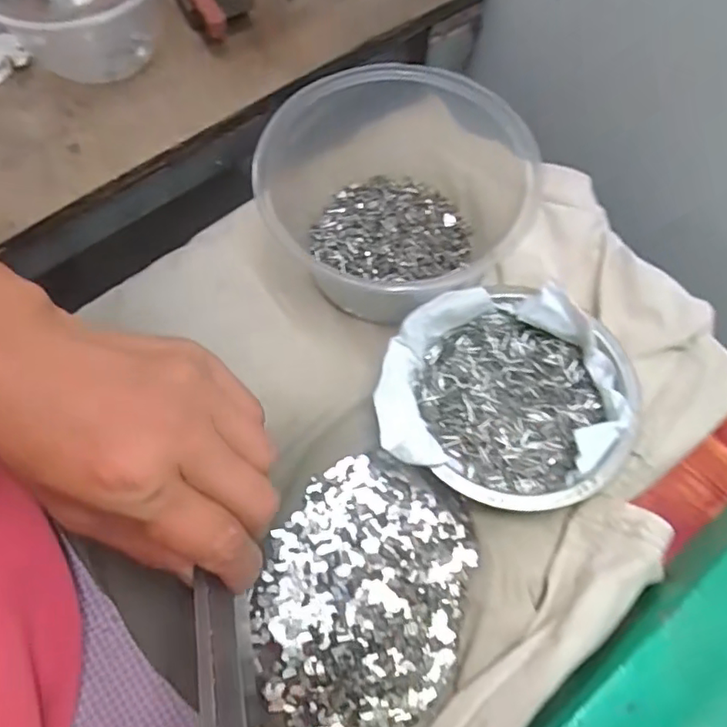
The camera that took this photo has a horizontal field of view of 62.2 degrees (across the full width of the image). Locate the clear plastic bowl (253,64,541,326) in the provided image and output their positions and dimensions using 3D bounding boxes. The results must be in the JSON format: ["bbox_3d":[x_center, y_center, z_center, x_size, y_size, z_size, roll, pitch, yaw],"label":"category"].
[{"bbox_3d":[0.014,-0.108,0.350,0.154,0.084,0.137,-42,74,-17],"label":"clear plastic bowl"}]

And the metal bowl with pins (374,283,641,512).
[{"bbox_3d":[0.073,0.019,0.312,0.120,0.038,0.120,0,67,-1],"label":"metal bowl with pins"}]

